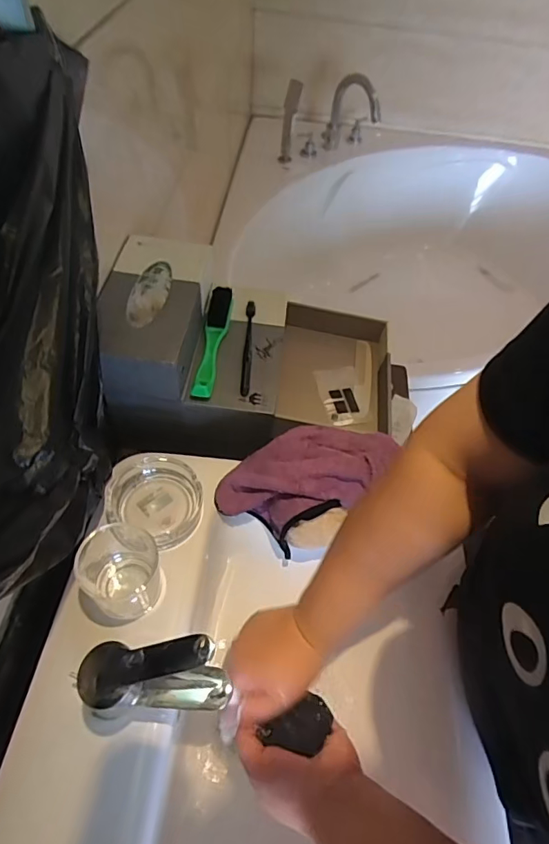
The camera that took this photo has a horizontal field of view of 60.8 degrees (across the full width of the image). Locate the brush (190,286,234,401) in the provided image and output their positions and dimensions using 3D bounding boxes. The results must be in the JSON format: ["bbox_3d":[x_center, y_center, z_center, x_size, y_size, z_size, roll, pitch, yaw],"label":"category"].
[{"bbox_3d":[-0.088,-0.113,0.664,0.033,0.027,0.207,6,54,-1],"label":"brush"}]

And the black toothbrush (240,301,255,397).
[{"bbox_3d":[-0.039,-0.110,0.676,0.012,0.019,0.176,3,54,-3],"label":"black toothbrush"}]

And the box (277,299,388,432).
[{"bbox_3d":[0.092,-0.075,0.715,0.170,0.063,0.253,7,54,0],"label":"box"}]

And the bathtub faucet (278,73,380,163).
[{"bbox_3d":[0.198,-1.038,1.578,0.420,0.280,0.119,-18,58,-18],"label":"bathtub faucet"}]

